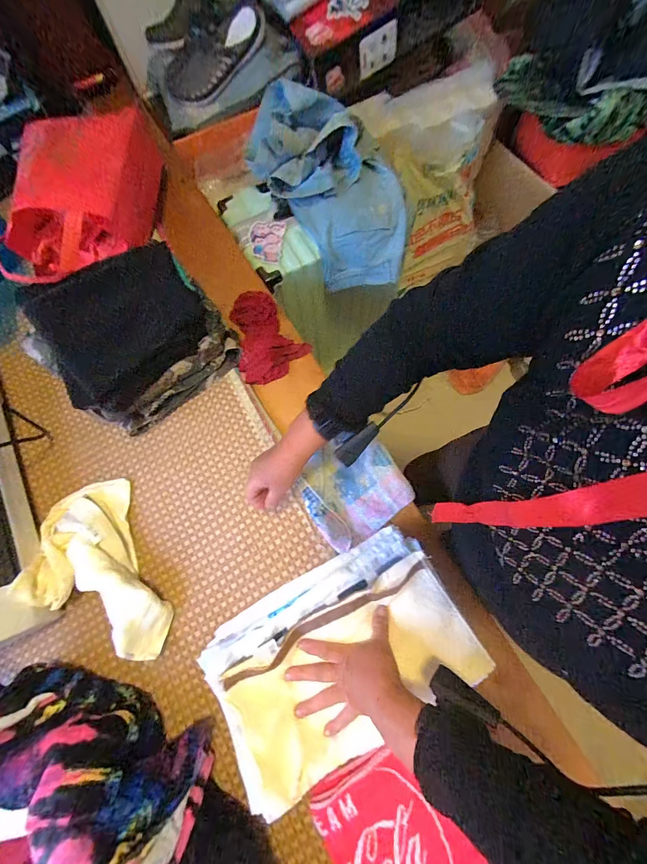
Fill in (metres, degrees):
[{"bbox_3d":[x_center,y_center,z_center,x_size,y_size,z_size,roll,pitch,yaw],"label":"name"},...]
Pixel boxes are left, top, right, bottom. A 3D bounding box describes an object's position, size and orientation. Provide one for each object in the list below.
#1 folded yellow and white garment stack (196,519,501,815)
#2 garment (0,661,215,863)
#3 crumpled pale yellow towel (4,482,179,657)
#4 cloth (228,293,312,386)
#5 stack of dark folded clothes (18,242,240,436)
[{"bbox_3d":[0.021,0.307,0.464,0.343,0.088,0.211,-30,75,-7],"label":"folded yellow and white garment stack"},{"bbox_3d":[-0.337,0.411,0.424,0.377,0.162,0.129,22,76,8],"label":"garment"},{"bbox_3d":[-0.363,0.224,0.525,0.158,0.062,0.298,-27,75,-6],"label":"crumpled pale yellow towel"},{"bbox_3d":[-0.124,-0.186,0.658,0.138,0.041,0.179,-35,76,-8],"label":"cloth"},{"bbox_3d":[-0.324,-0.165,0.584,0.292,0.153,0.222,-39,76,-9],"label":"stack of dark folded clothes"}]

